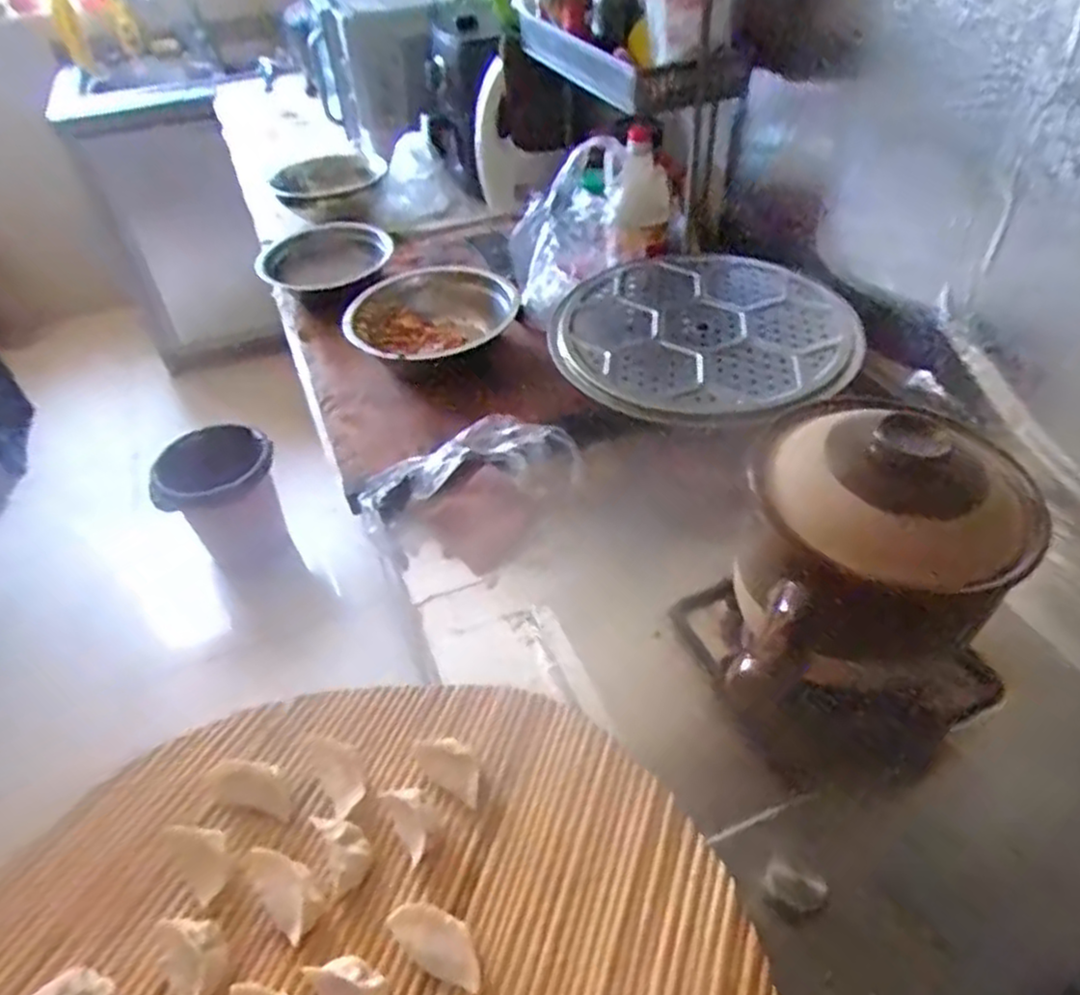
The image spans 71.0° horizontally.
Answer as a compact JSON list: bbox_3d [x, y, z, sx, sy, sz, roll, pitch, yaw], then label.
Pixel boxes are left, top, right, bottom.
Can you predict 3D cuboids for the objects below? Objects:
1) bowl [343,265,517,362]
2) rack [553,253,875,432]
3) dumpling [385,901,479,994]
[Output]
[{"bbox_3d":[-0.144,-0.236,0.978,0.211,0.055,0.199,-1,45,1],"label":"bowl"},{"bbox_3d":[0.180,-0.192,0.852,0.323,0.028,0.299,-2,50,3],"label":"rack"},{"bbox_3d":[-0.065,0.284,0.482,0.068,0.023,0.031,22,50,23],"label":"dumpling"}]

